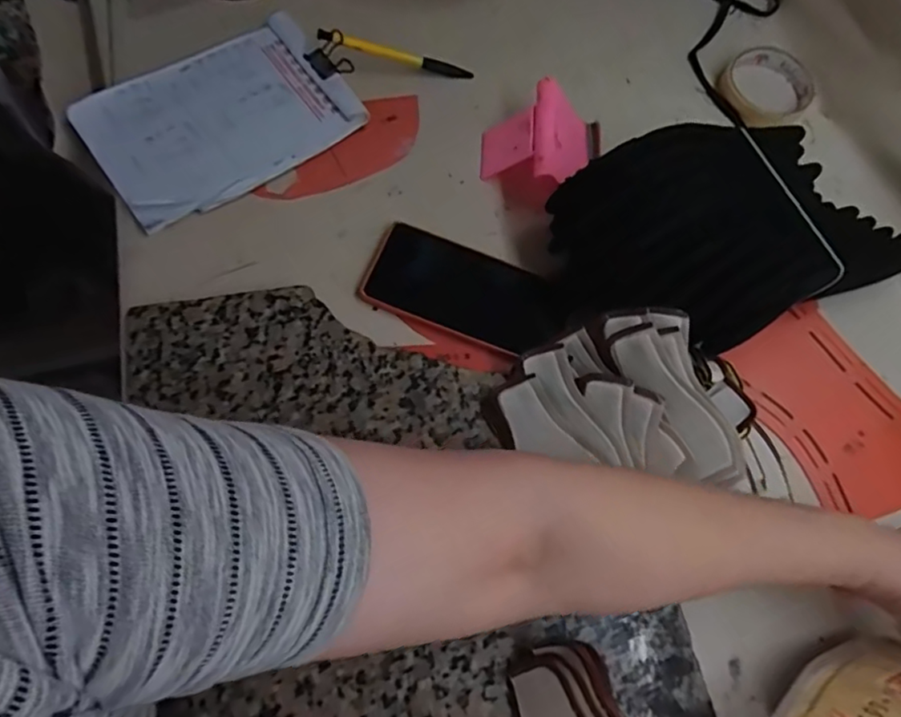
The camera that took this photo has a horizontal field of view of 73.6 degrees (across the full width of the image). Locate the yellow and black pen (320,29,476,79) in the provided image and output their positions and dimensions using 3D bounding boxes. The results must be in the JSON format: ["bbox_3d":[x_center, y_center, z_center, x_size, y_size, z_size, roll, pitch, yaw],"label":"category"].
[{"bbox_3d":[-0.047,-0.272,0.540,0.140,0.011,0.013,6,70,-19],"label":"yellow and black pen"}]

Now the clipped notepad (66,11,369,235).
[{"bbox_3d":[-0.184,-0.204,0.503,0.217,0.026,0.128,-39,89,-20],"label":"clipped notepad"}]

